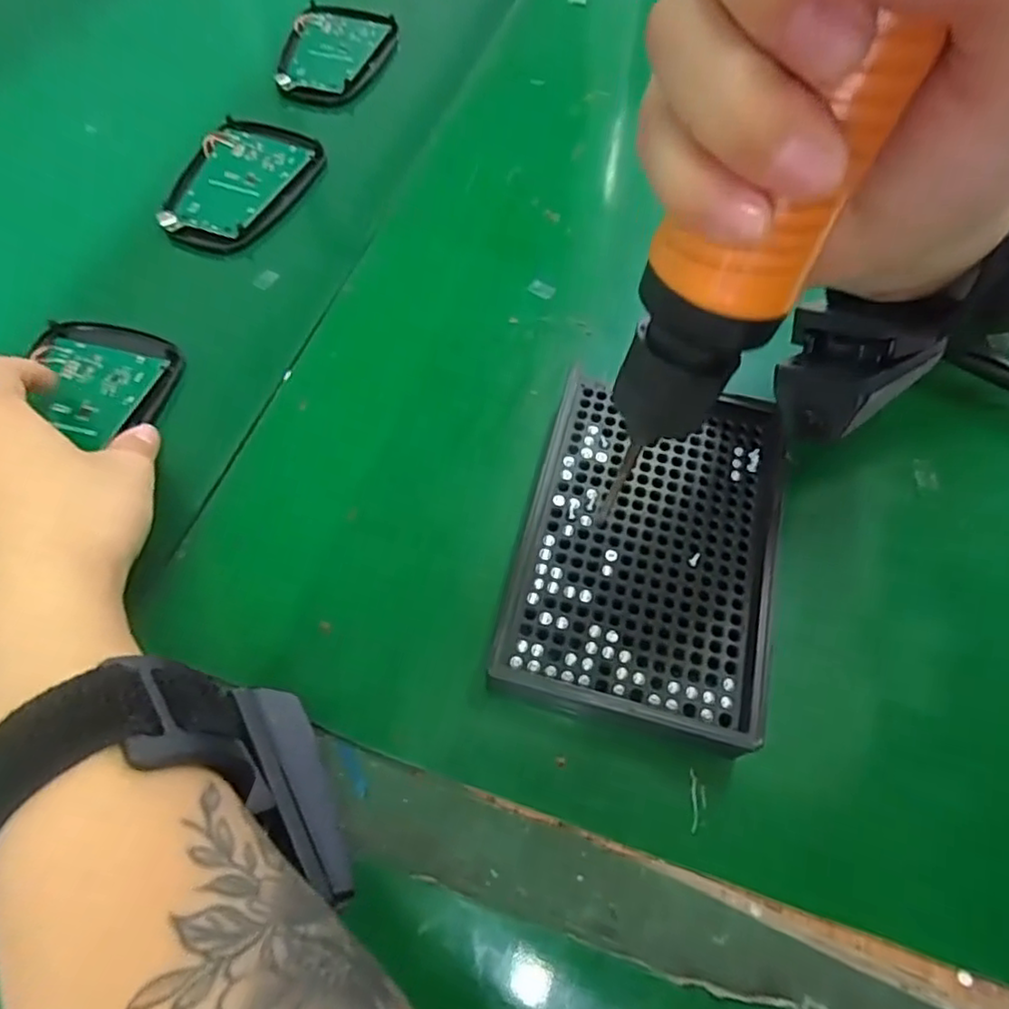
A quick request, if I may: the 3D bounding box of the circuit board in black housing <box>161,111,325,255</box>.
[{"bbox_3d":[-0.143,-0.175,0.345,0.065,0.010,0.094,17,62,5],"label":"circuit board in black housing"}]

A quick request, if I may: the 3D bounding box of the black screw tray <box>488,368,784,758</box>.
[{"bbox_3d":[0.056,0.016,0.247,0.093,0.017,0.137,14,63,5],"label":"black screw tray"}]

